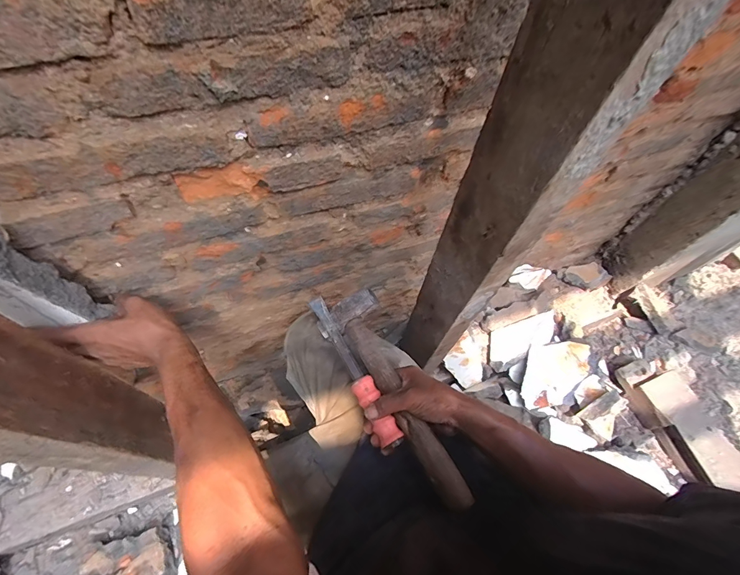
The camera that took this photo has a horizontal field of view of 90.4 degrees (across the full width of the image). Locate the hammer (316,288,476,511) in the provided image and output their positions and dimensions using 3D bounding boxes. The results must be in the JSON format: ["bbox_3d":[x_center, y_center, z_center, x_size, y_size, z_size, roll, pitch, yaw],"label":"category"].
[{"bbox_3d":[0.031,0.136,0.491,0.086,0.032,0.307,-24,61,-16],"label":"hammer"}]

